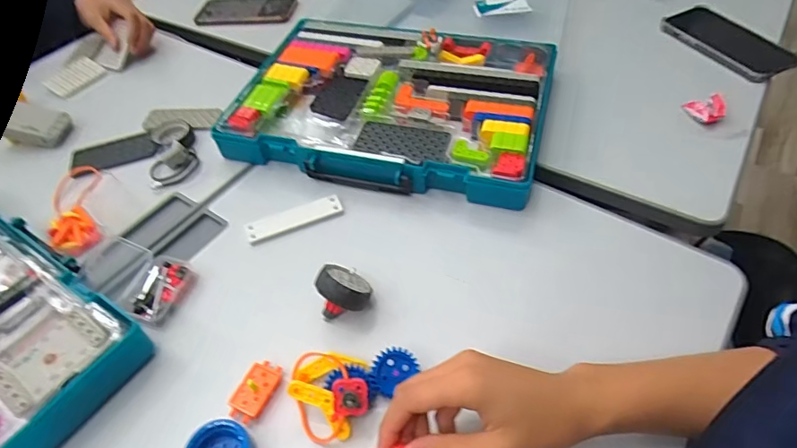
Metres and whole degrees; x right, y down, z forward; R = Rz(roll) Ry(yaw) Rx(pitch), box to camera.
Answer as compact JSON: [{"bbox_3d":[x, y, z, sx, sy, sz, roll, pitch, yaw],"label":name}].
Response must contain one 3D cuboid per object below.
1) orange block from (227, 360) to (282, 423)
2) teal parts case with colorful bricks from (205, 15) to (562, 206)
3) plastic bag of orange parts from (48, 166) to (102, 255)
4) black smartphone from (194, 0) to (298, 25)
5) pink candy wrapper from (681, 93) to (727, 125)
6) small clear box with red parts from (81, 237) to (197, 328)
[{"bbox_3d":[-0.114,0.132,0.402,0.025,0.019,0.047,15,53,17],"label":"orange block"},{"bbox_3d":[-0.008,-0.151,0.609,0.358,0.044,0.260,11,52,14],"label":"teal parts case with colorful bricks"},{"bbox_3d":[-0.357,-0.019,0.554,0.054,0.016,0.146,-24,52,-14],"label":"plastic bag of orange parts"},{"bbox_3d":[-0.256,-0.358,0.835,0.160,0.015,0.074,-1,50,5],"label":"black smartphone"},{"bbox_3d":[0.359,-0.133,0.580,0.037,0.019,0.041,0,50,6],"label":"pink candy wrapper"},{"bbox_3d":[-0.246,0.054,0.476,0.094,0.027,0.065,14,52,16],"label":"small clear box with red parts"}]

